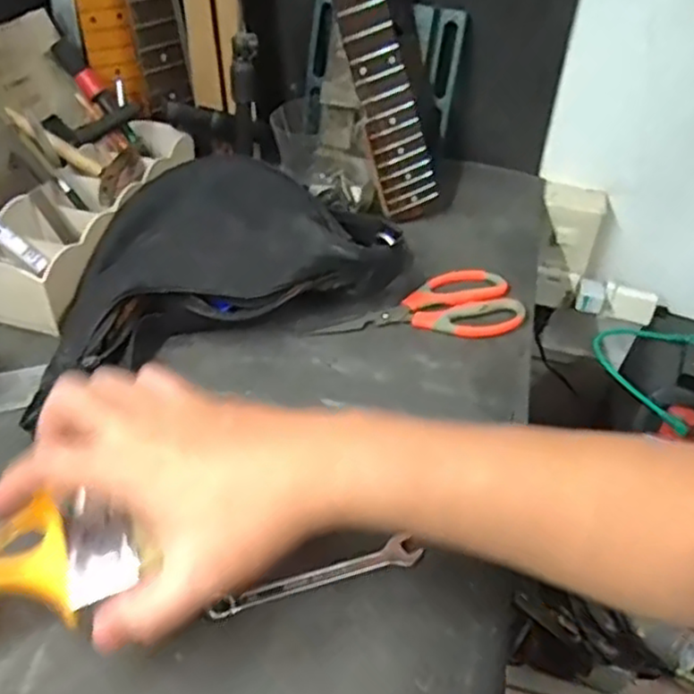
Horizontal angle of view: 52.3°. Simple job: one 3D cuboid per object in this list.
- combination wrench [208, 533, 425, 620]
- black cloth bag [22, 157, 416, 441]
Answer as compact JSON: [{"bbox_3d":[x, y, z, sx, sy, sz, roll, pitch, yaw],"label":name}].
[{"bbox_3d":[-0.017,0.139,0.426,0.129,0.010,0.019,-11,45,-17],"label":"combination wrench"},{"bbox_3d":[-0.110,-0.079,0.602,0.290,0.079,0.172,-14,46,-20],"label":"black cloth bag"}]

